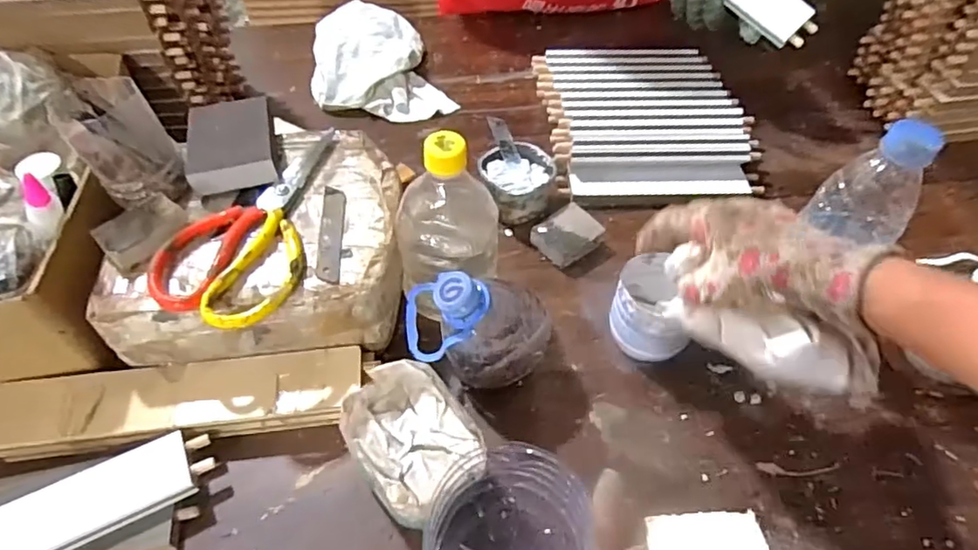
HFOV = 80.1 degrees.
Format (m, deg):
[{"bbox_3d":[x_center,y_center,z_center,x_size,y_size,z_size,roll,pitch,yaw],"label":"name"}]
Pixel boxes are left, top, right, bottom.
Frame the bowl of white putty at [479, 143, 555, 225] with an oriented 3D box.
[{"bbox_3d":[0.032,-0.094,0.613,0.077,0.055,0.069,-14,52,-9],"label":"bowl of white putty"}]

